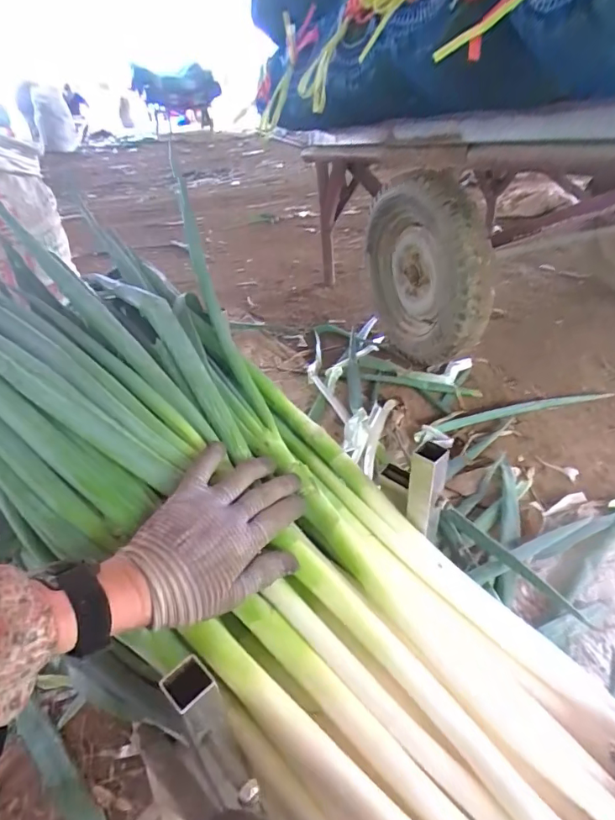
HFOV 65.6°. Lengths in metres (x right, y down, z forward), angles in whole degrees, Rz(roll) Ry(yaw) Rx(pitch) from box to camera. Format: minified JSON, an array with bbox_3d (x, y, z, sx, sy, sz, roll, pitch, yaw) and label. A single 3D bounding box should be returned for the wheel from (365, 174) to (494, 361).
[{"bbox_3d":[0.297,-0.359,1.263,0.152,0.465,0.450,-9,35,-7],"label":"wheel"}]

